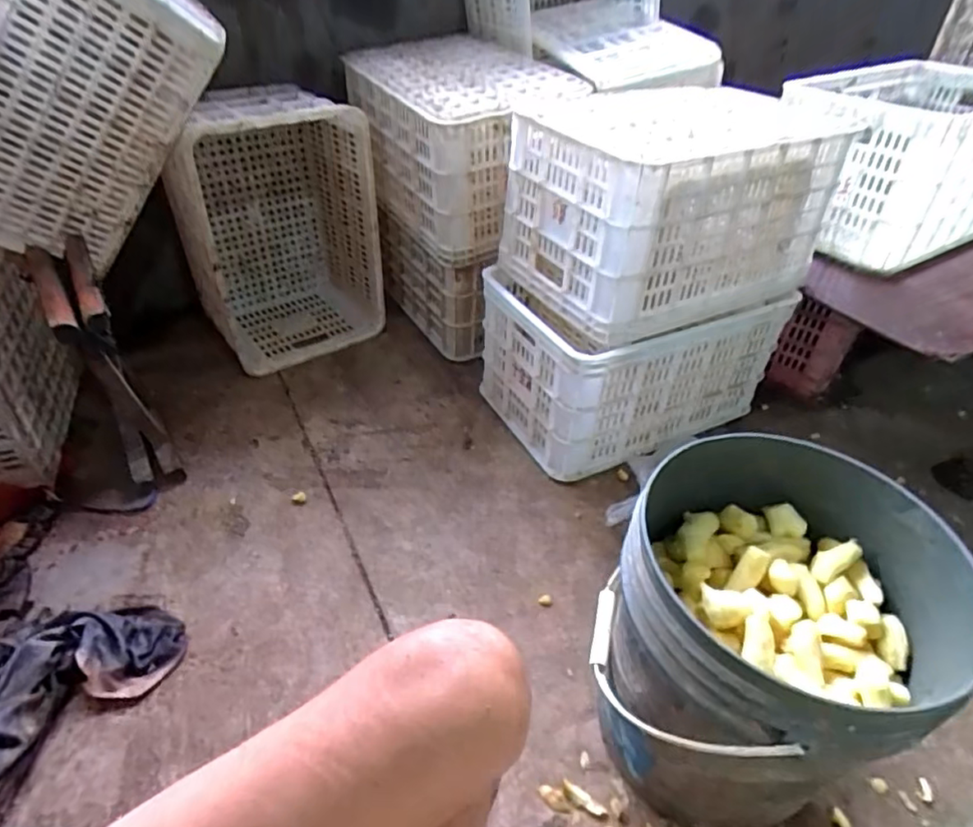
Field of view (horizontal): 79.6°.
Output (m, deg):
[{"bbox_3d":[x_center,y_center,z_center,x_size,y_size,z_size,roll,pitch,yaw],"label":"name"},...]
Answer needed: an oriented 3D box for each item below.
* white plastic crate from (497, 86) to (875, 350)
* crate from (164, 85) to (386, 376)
[{"bbox_3d":[0.328,-0.372,1.042,0.515,0.294,0.342,-15,40,-24],"label":"white plastic crate"},{"bbox_3d":[-0.454,-0.410,1.292,0.392,0.492,0.307,-22,47,-27],"label":"crate"}]

